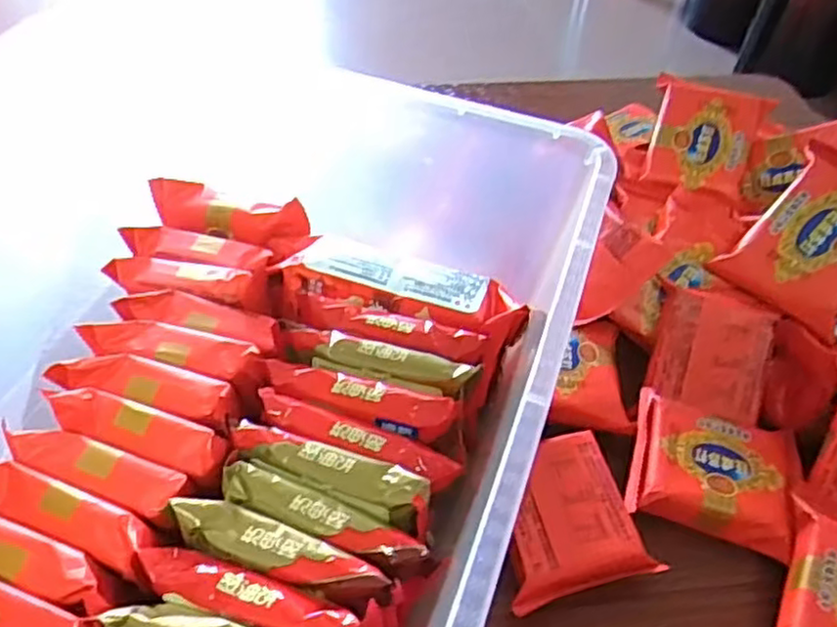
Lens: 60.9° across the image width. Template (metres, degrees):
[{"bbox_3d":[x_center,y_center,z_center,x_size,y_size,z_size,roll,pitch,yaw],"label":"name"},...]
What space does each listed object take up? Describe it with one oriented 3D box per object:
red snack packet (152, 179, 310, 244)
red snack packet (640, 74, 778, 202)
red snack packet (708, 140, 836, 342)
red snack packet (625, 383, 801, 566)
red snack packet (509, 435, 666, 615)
[{"bbox_3d":[-0.105,-0.056,0.392,0.090,0.019,0.022,14,50,10],"label":"red snack packet"},{"bbox_3d":[0.172,-0.108,0.435,0.068,0.013,0.070,21,83,19],"label":"red snack packet"},{"bbox_3d":[0.205,-0.038,0.359,0.064,0.018,0.082,42,103,23],"label":"red snack packet"},{"bbox_3d":[0.144,0.078,0.348,0.074,0.025,0.065,14,50,10],"label":"red snack packet"},{"bbox_3d":[0.065,0.092,0.327,0.064,0.011,0.069,-12,51,-13],"label":"red snack packet"}]

